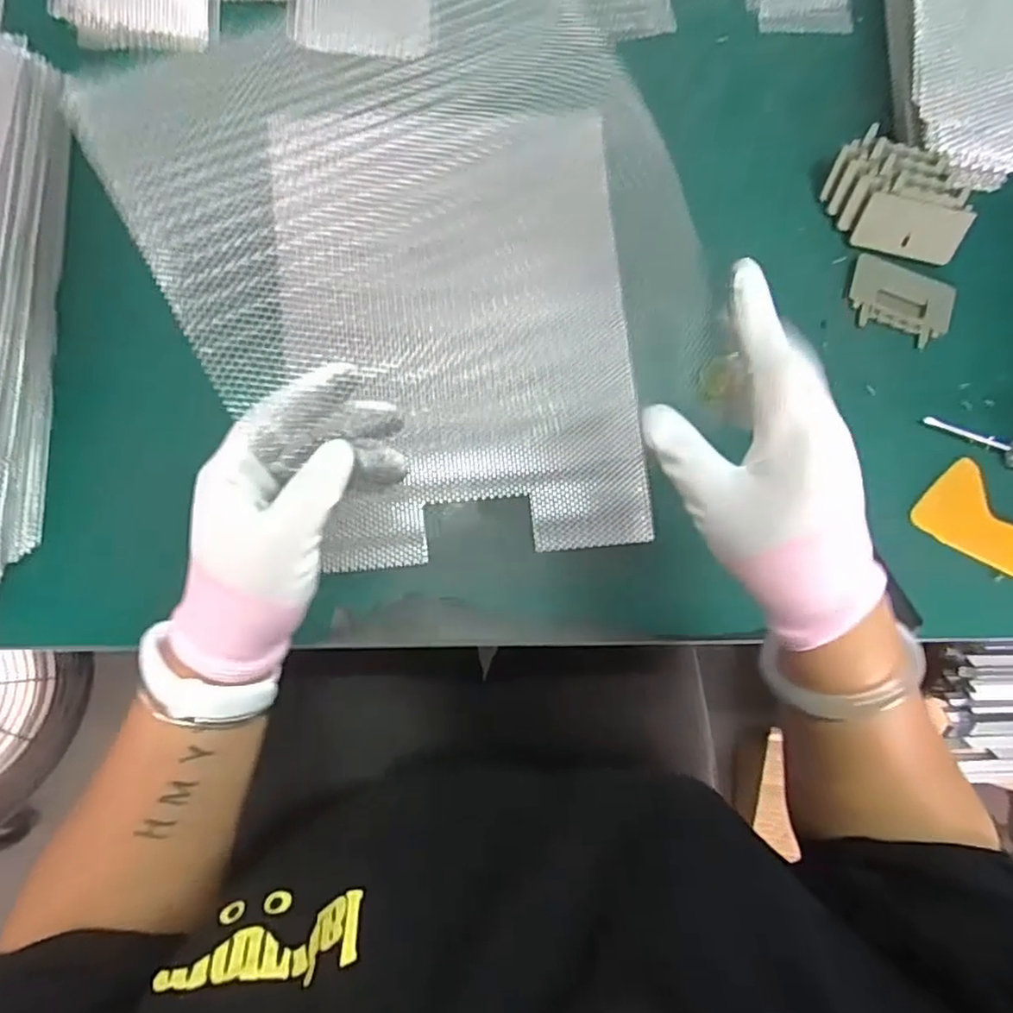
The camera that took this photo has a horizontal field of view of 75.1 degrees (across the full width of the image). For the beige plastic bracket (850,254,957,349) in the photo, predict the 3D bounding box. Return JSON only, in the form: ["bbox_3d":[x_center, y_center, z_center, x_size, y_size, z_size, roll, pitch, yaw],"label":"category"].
[{"bbox_3d":[0.316,-0.165,0.526,0.084,0.010,0.057,14,82,-5],"label":"beige plastic bracket"}]

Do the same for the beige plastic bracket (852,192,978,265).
[{"bbox_3d":[0.319,-0.217,0.518,0.082,0.010,0.043,9,120,-4],"label":"beige plastic bracket"}]

